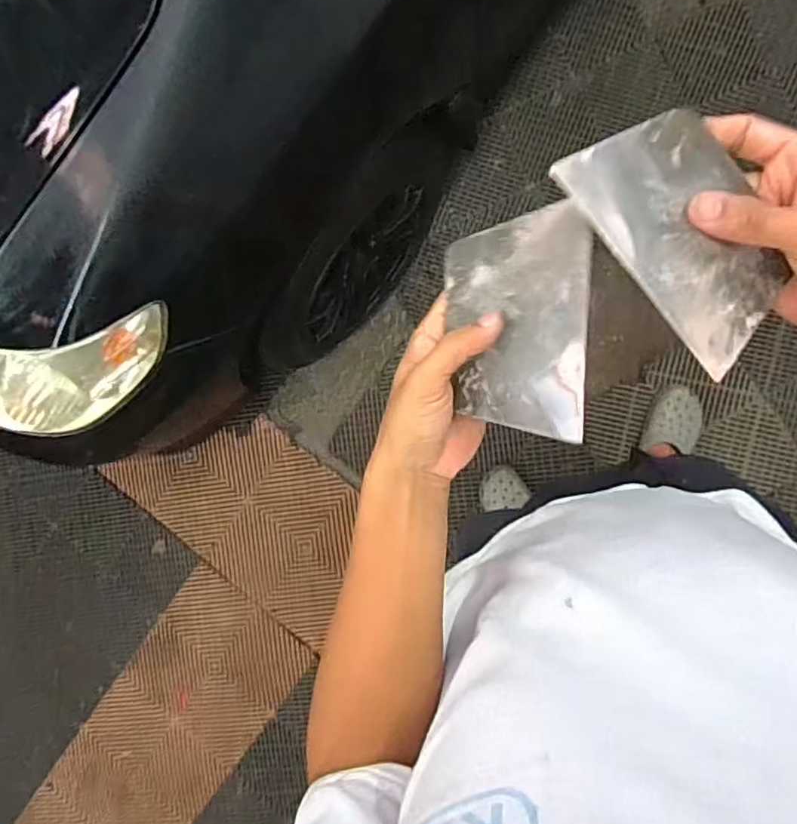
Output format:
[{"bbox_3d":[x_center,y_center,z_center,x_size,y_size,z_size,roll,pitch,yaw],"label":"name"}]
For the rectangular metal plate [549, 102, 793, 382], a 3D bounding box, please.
[{"bbox_3d":[0.161,-0.101,0.334,0.096,0.004,0.137,-39,92,-13],"label":"rectangular metal plate"}]

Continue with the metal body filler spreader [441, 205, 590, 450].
[{"bbox_3d":[0.073,-0.055,0.384,0.096,0.005,0.137,0,88,37],"label":"metal body filler spreader"}]

